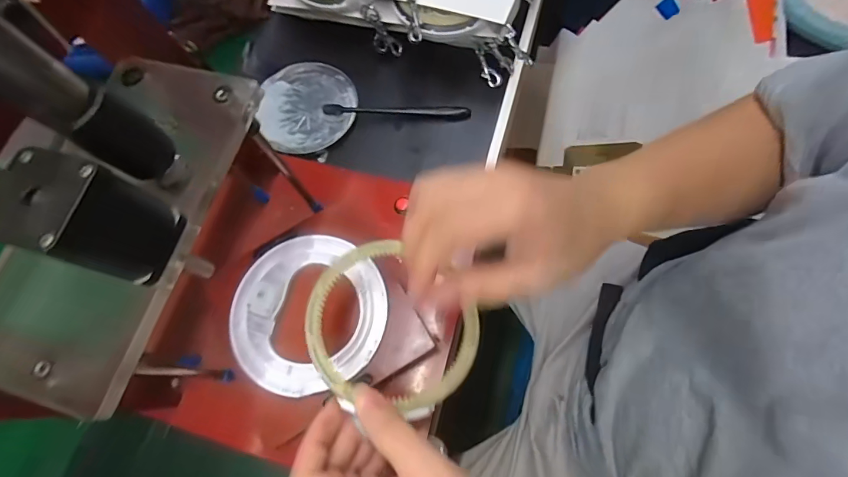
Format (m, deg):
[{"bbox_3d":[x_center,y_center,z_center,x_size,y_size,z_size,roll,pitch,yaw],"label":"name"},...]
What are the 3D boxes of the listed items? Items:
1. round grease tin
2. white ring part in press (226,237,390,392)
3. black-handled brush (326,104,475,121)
[{"bbox_3d":[-0.144,-0.166,0.520,0.117,0.012,0.128,-2,70,6],"label":"round grease tin"},{"bbox_3d":[-0.100,0.062,0.356,0.133,0.014,0.132,-2,70,6],"label":"white ring part in press"},{"bbox_3d":[-0.033,-0.154,0.506,0.176,0.016,0.017,2,71,7],"label":"black-handled brush"}]

